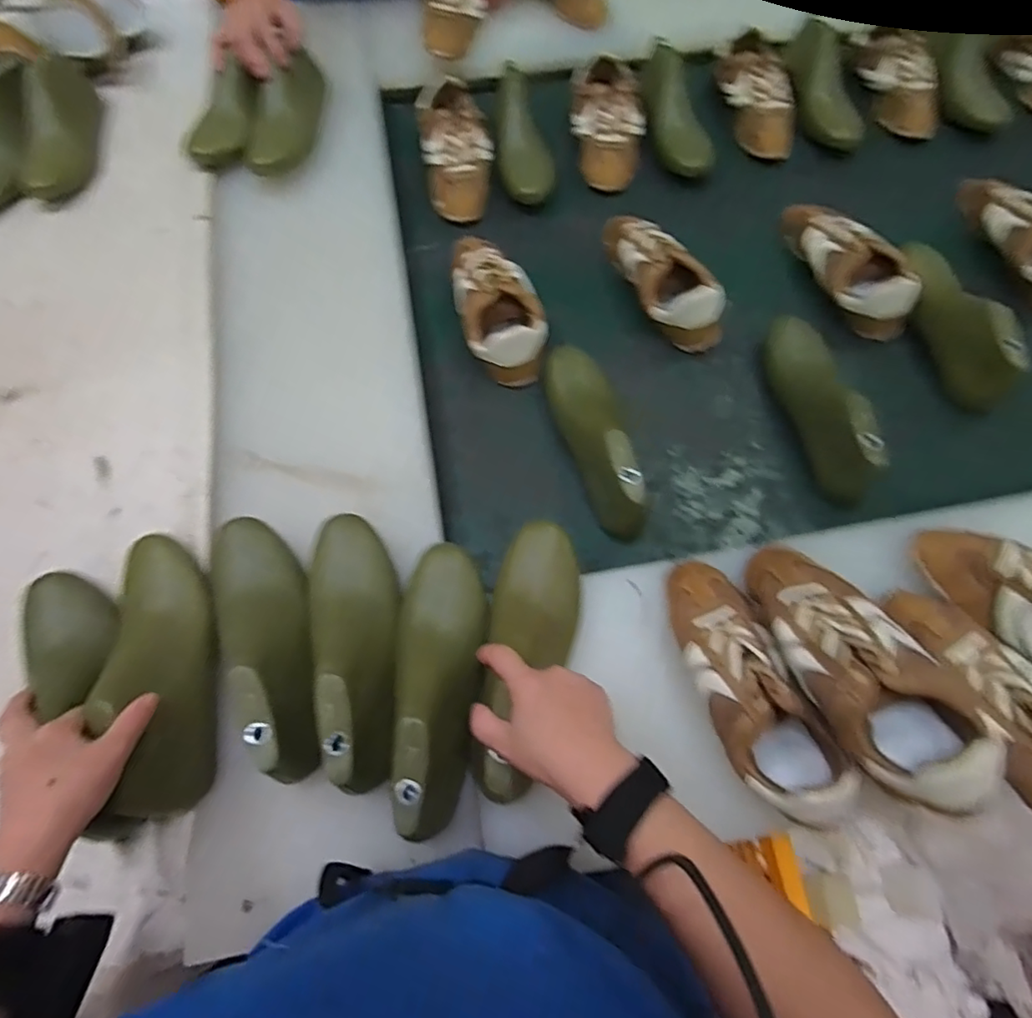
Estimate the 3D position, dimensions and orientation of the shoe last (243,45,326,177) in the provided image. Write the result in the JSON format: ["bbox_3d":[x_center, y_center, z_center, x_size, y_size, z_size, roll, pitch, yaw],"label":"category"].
[{"bbox_3d":[-0.320,-0.546,0.786,0.073,0.067,0.204,8,69,5],"label":"shoe last"}]

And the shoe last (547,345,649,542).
[{"bbox_3d":[0.083,-0.082,0.618,0.061,0.103,0.252,-10,68,-3],"label":"shoe last"}]

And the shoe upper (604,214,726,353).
[{"bbox_3d":[0.185,-0.309,0.716,0.093,0.060,0.232,-20,69,-6],"label":"shoe upper"}]

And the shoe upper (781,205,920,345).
[{"bbox_3d":[0.416,-0.321,0.726,0.089,0.065,0.238,-23,69,-8],"label":"shoe upper"}]

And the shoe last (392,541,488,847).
[{"bbox_3d":[-0.065,0.138,0.475,0.070,0.077,0.234,1,53,1],"label":"shoe last"}]

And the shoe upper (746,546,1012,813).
[{"bbox_3d":[0.261,0.119,0.447,0.093,0.075,0.227,-24,52,-8],"label":"shoe upper"}]

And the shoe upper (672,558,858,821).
[{"bbox_3d":[0.197,0.147,0.478,0.089,0.073,0.229,-19,69,-6],"label":"shoe upper"}]

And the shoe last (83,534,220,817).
[{"bbox_3d":[-0.305,0.124,0.487,0.071,0.086,0.242,-17,66,-5],"label":"shoe last"}]

